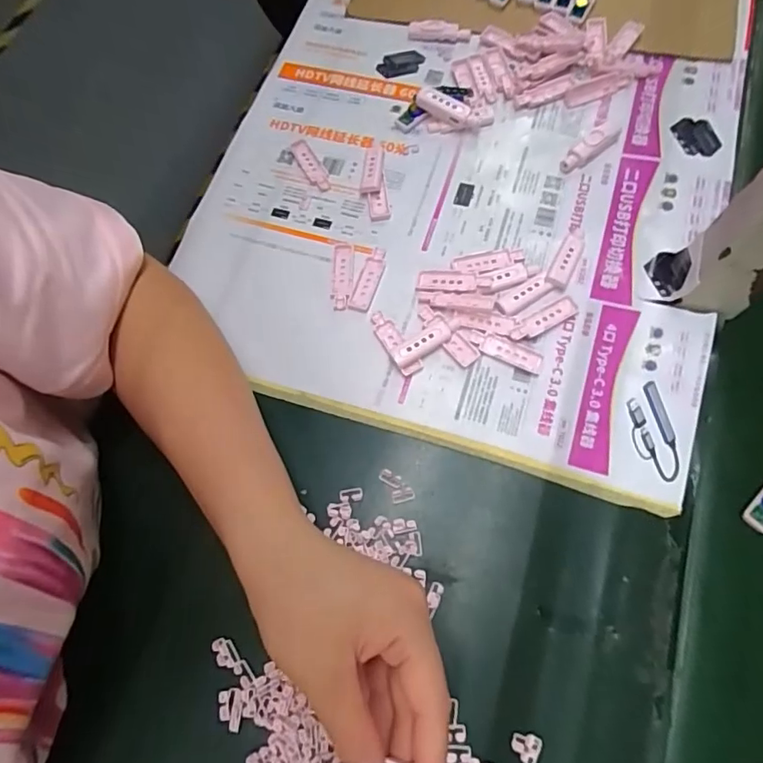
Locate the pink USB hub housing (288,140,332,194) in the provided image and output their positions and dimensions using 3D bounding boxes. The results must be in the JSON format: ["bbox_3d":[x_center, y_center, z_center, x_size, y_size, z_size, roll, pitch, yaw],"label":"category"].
[{"bbox_3d":[-0.058,-0.179,0.435,0.016,0.004,0.056,-28,71,-8],"label":"pink USB hub housing"}]

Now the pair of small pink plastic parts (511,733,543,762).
[{"bbox_3d":[0.080,0.202,0.292,0.016,0.004,0.015,35,75,14],"label":"pair of small pink plastic parts"}]

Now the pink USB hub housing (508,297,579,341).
[{"bbox_3d":[0.114,-0.044,0.371,0.054,0.006,0.016,-27,71,-7],"label":"pink USB hub housing"}]

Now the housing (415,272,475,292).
[{"bbox_3d":[0.048,-0.074,0.390,0.043,0.004,0.016,3,70,12],"label":"housing"}]

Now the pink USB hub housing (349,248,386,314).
[{"bbox_3d":[-0.009,-0.077,0.395,0.017,0.004,0.054,17,71,9],"label":"pink USB hub housing"}]

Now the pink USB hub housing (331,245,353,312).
[{"bbox_3d":[-0.029,-0.080,0.398,0.015,0.008,0.056,1,70,3],"label":"pink USB hub housing"}]

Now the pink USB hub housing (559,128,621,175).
[{"bbox_3d":[0.163,-0.183,0.417,0.056,0.009,0.018,-36,72,-10],"label":"pink USB hub housing"}]

